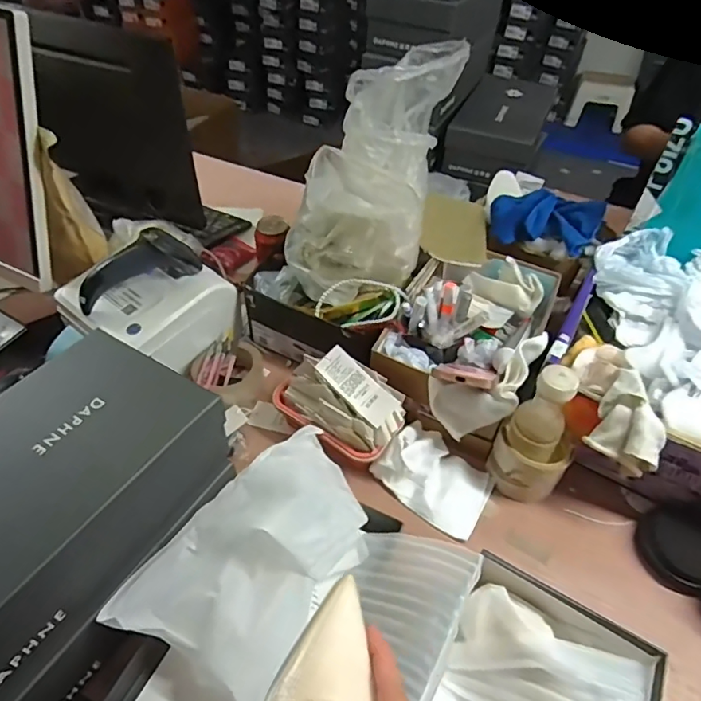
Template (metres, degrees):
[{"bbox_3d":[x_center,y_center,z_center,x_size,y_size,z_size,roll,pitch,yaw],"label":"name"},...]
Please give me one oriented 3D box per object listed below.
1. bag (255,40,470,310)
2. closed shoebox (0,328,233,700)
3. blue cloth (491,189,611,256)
[{"bbox_3d":[0.039,-0.252,0.735,0.173,0.132,0.407,28,96,22],"label":"bag"},{"bbox_3d":[-0.276,0.133,0.474,0.178,0.112,0.288,26,51,20],"label":"closed shoebox"},{"bbox_3d":[0.305,-0.205,0.816,0.165,0.062,0.105,17,49,12],"label":"blue cloth"}]

